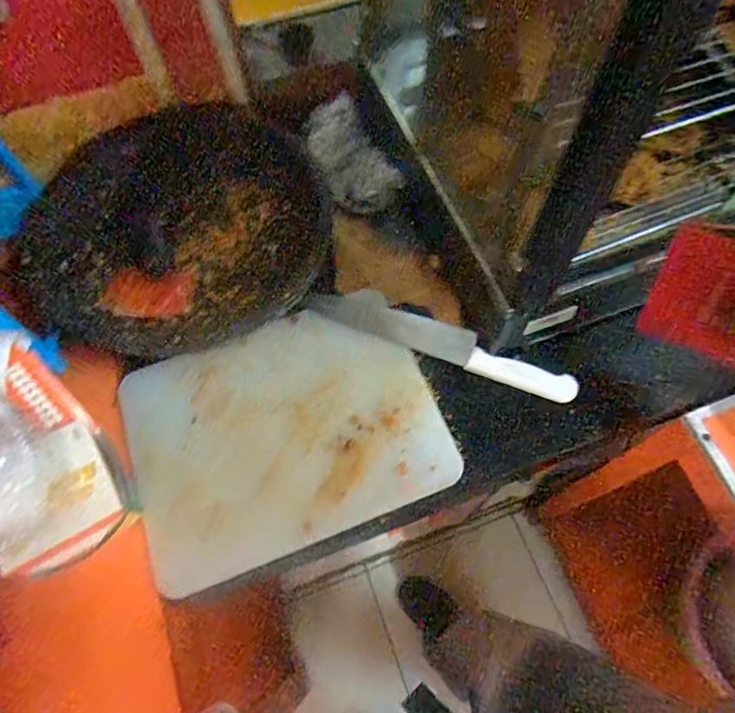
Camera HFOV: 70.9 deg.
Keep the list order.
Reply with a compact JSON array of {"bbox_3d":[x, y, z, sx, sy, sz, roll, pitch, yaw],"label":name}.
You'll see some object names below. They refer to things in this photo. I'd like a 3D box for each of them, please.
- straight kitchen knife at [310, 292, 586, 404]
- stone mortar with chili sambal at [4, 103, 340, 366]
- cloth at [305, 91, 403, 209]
[{"bbox_3d":[0.092,-0.028,0.658,0.350,0.016,0.058,22,68,11],"label":"straight kitchen knife"},{"bbox_3d":[-0.258,-0.175,0.705,0.394,0.060,0.347,-5,65,0],"label":"stone mortar with chili sambal"},{"bbox_3d":[-0.026,-0.287,0.750,0.074,0.083,0.160,-30,68,-11],"label":"cloth"}]

